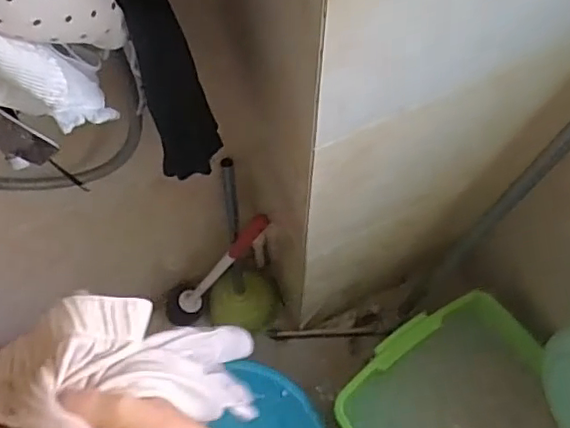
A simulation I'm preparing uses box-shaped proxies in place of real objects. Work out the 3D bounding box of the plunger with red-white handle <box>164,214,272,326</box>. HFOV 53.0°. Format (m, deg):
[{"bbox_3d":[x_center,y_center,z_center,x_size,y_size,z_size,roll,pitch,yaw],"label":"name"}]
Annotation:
[{"bbox_3d":[-0.144,0.119,1.173,0.081,0.499,0.074,-6,65,-32],"label":"plunger with red-white handle"}]

